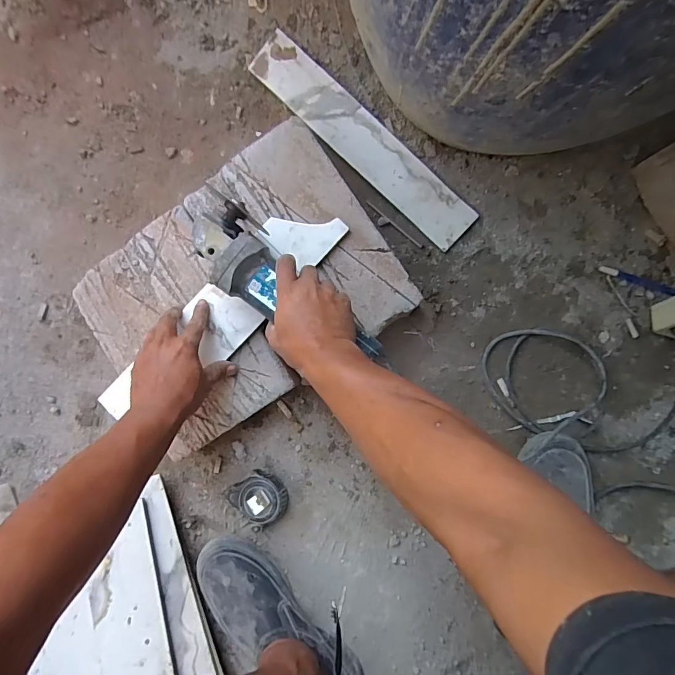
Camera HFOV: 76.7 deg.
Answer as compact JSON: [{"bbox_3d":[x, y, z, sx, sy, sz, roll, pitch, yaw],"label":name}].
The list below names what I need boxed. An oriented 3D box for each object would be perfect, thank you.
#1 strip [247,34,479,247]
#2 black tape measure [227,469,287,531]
[{"bbox_3d":[0.036,-0.284,0.620,0.391,0.006,0.069,43,102,0],"label":"strip"},{"bbox_3d":[-0.113,0.232,0.616,0.073,0.043,0.076,-36,88,1],"label":"black tape measure"}]

